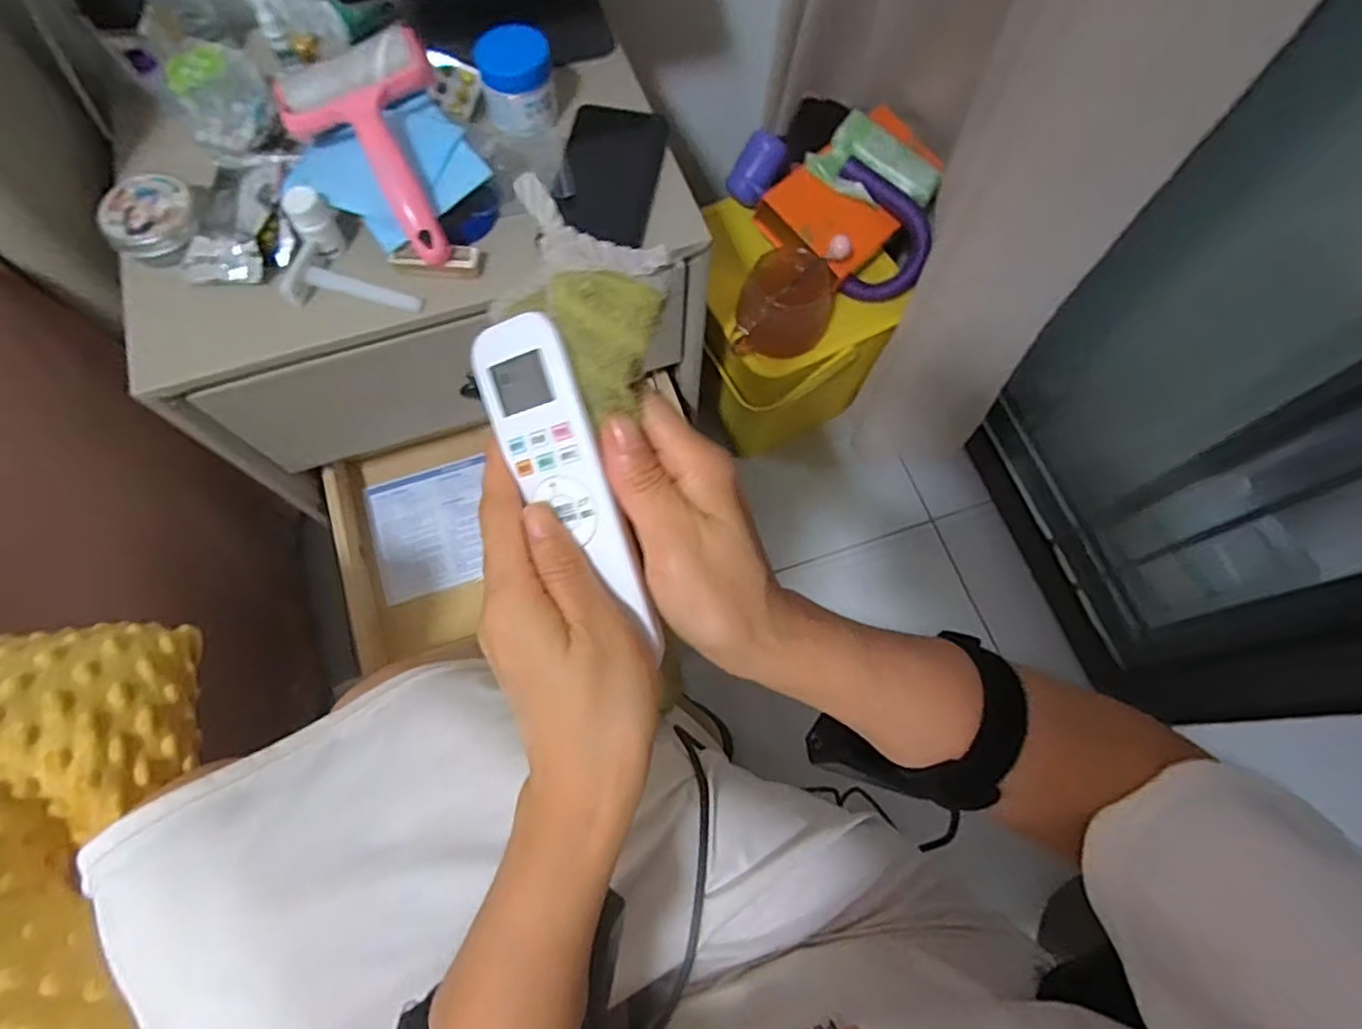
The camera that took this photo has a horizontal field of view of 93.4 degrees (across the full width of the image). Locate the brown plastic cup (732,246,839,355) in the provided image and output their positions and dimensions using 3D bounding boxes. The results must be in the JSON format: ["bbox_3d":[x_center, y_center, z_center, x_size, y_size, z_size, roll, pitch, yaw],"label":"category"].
[{"bbox_3d":[0.110,-0.221,0.678,0.102,0.061,0.096,10,69,2],"label":"brown plastic cup"}]

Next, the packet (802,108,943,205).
[{"bbox_3d":[0.210,-0.375,0.690,0.130,0.031,0.087,38,73,11],"label":"packet"}]

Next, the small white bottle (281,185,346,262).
[{"bbox_3d":[-0.273,-0.217,0.477,0.027,0.043,0.022,-27,73,-11],"label":"small white bottle"}]

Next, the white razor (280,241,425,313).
[{"bbox_3d":[-0.246,-0.172,0.489,0.094,0.019,0.047,9,68,-16],"label":"white razor"}]

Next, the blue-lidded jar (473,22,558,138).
[{"bbox_3d":[-0.133,-0.355,0.527,0.057,0.053,0.058,-20,71,-9],"label":"blue-lidded jar"}]

